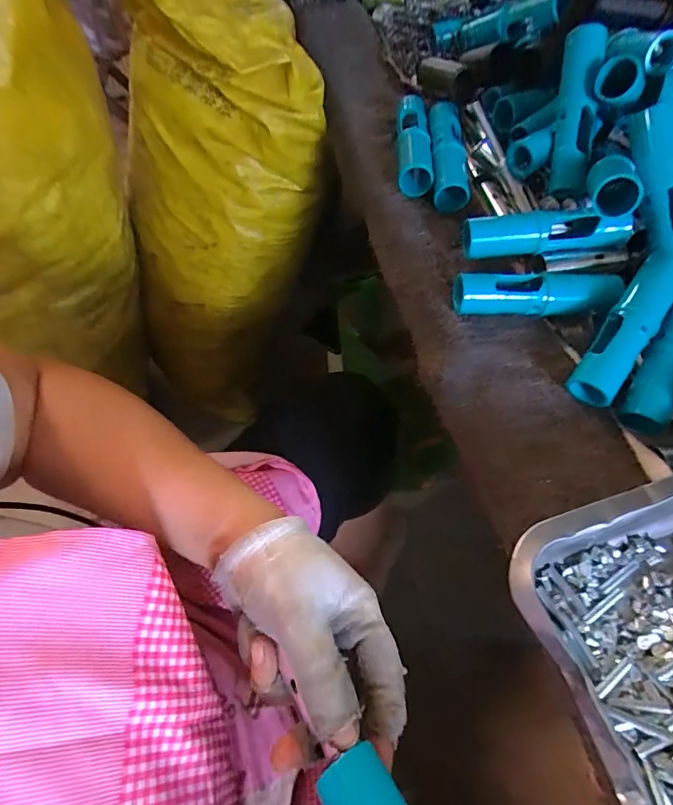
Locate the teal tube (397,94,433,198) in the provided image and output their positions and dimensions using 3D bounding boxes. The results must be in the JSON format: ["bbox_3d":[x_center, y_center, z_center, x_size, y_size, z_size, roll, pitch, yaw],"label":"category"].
[{"bbox_3d":[0.071,-0.240,0.433,0.029,0.028,0.118,2,61,1],"label":"teal tube"}]

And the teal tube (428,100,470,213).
[{"bbox_3d":[0.102,-0.232,0.429,0.032,0.029,0.129,2,61,1],"label":"teal tube"}]

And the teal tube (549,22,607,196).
[{"bbox_3d":[0.193,-0.233,0.372,0.028,0.024,0.119,1,104,1],"label":"teal tube"}]

